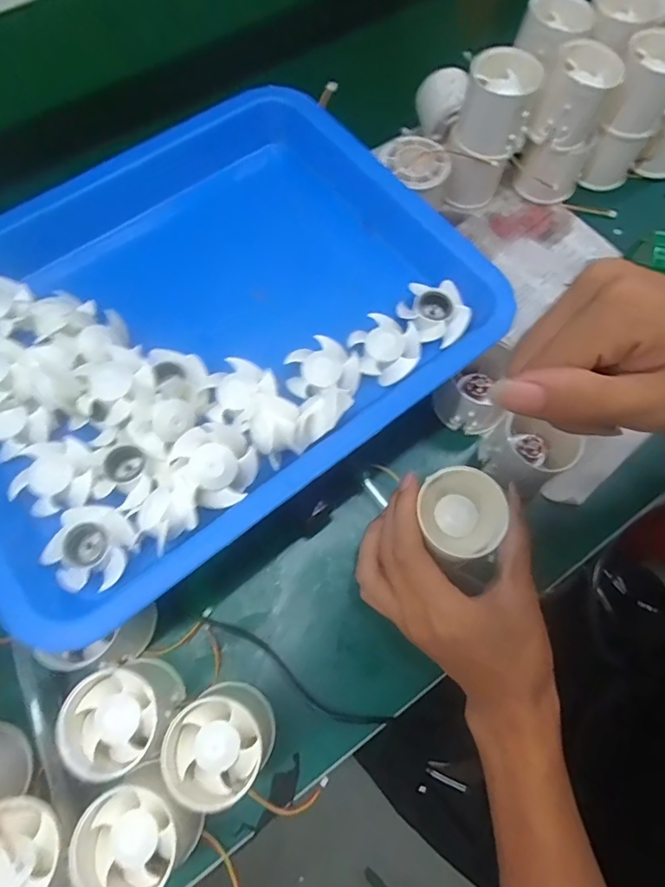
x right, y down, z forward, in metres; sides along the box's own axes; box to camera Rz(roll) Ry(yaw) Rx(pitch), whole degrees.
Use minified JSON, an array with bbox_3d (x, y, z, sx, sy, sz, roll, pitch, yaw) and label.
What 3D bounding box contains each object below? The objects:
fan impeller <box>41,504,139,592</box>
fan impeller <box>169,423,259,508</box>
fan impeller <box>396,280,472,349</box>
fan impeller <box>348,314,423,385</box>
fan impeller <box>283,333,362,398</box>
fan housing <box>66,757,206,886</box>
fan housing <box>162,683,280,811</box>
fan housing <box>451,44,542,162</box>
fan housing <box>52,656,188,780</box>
[{"bbox_3d":[-0.128,0.056,0.261,0.039,0.015,0.043,17,70,6],"label":"fan impeller"},{"bbox_3d":[-0.063,0.012,0.263,0.041,0.020,0.040,0,69,0],"label":"fan impeller"},{"bbox_3d":[0.063,-0.083,0.316,0.040,0.015,0.042,0,69,0],"label":"fan impeller"},{"bbox_3d":[0.032,-0.058,0.306,0.043,0.014,0.040,22,71,8],"label":"fan impeller"},{"bbox_3d":[-0.006,-0.047,0.300,0.044,0.010,0.038,-7,70,-3],"label":"fan impeller"},{"bbox_3d":[-0.100,0.205,0.260,0.053,0.050,0.051,-40,74,-14],"label":"fan housing"},{"bbox_3d":[-0.062,0.167,0.277,0.052,0.049,0.051,0,69,0],"label":"fan housing"},{"bbox_3d":[0.126,-0.257,0.377,0.053,0.054,0.053,19,70,7],"label":"fan housing"},{"bbox_3d":[-0.117,0.154,0.280,0.052,0.050,0.051,0,69,0],"label":"fan housing"}]

